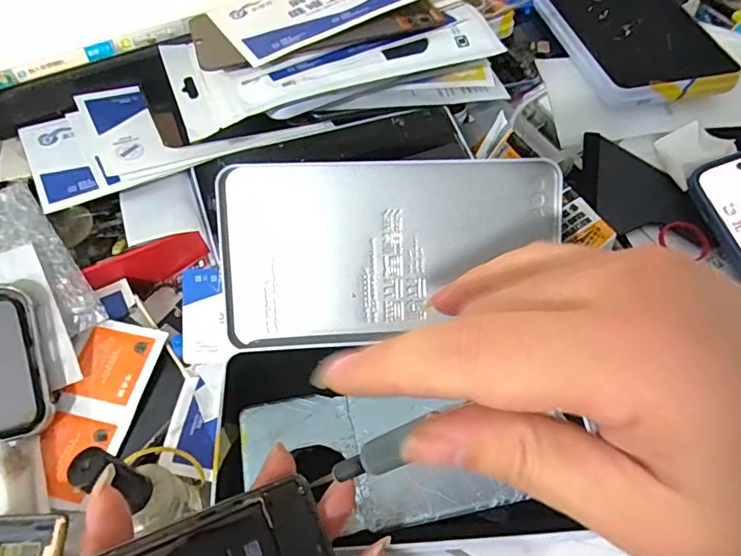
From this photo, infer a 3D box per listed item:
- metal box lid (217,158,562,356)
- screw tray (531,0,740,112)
[{"bbox_3d":[0.013,-0.015,0.291,0.188,0.009,0.097,-3,100,-6],"label":"metal box lid"},{"bbox_3d":[0.197,-0.207,0.405,0.102,0.023,0.196,-8,60,-7],"label":"screw tray"}]

